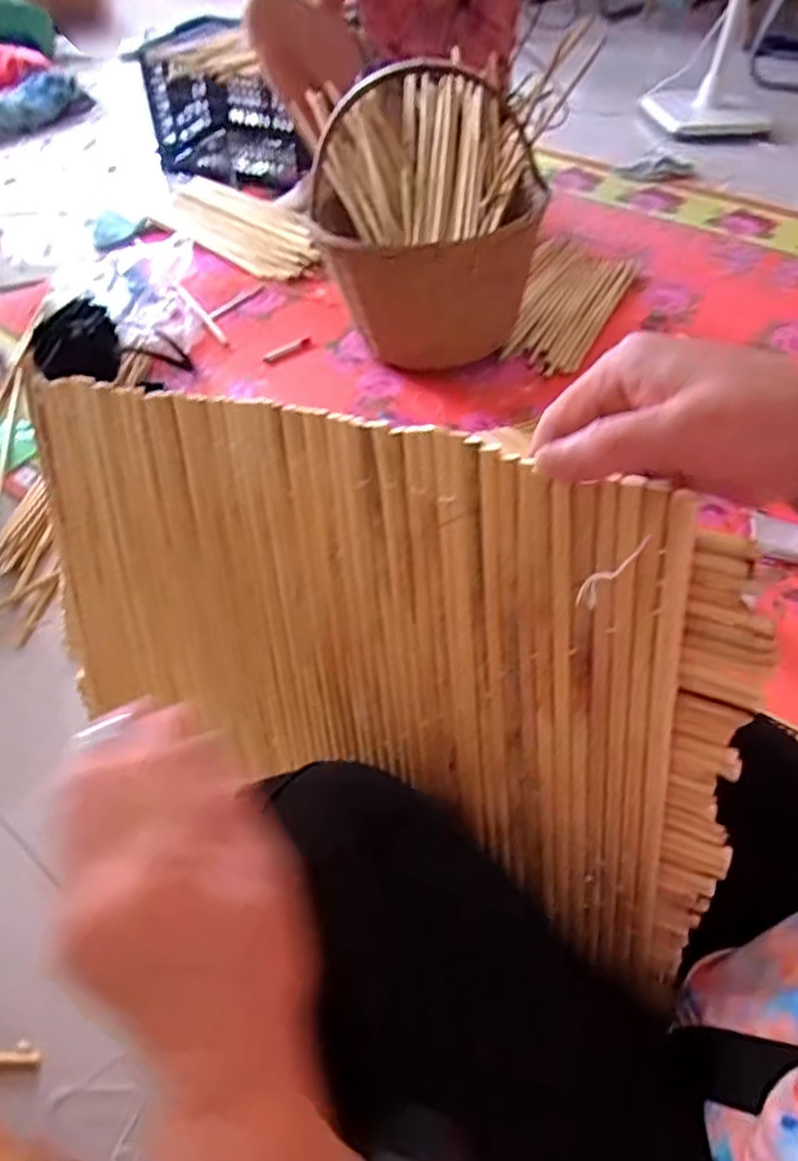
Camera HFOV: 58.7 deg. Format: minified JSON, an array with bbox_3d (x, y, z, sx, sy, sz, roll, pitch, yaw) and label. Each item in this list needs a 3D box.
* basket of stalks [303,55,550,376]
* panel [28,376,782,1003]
[{"bbox_3d":[0.042,-0.618,1.282,0.378,0.363,0.424,-10,50,-10],"label":"basket of stalks"},{"bbox_3d":[-0.066,0.025,0.437,0.507,0.278,0.025,20,36,29],"label":"panel"}]

